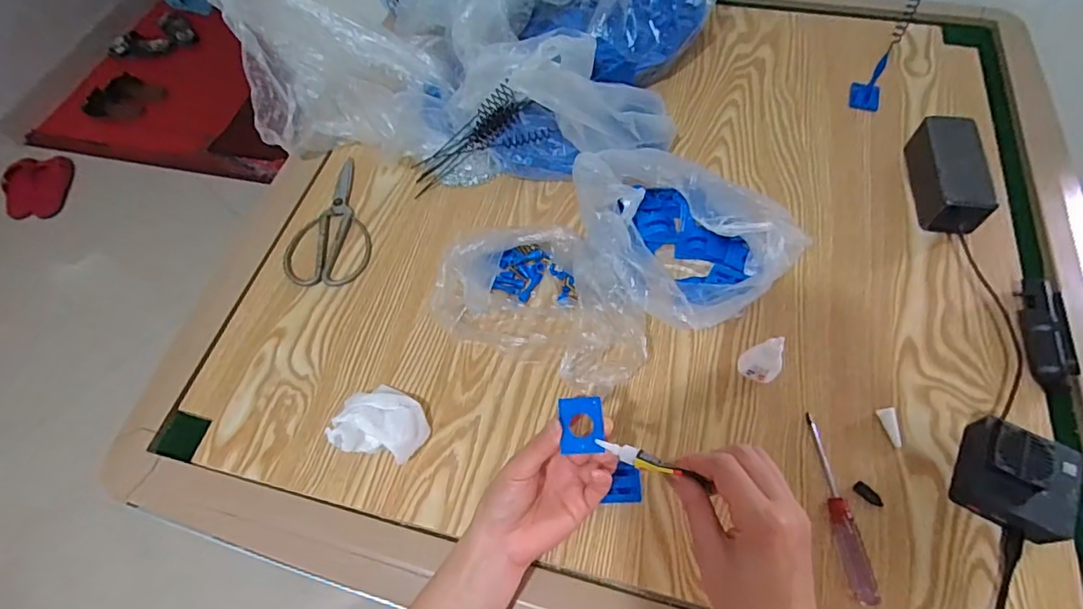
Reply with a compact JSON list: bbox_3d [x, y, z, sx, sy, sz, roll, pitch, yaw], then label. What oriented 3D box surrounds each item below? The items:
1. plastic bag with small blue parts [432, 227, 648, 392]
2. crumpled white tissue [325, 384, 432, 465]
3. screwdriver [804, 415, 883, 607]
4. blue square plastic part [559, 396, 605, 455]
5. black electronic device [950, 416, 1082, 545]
[{"bbox_3d":[0.003,-0.008,0.528,0.214,0.075,0.128,20,64,13],"label":"plastic bag with small blue parts"},{"bbox_3d":[-0.143,0.102,0.483,0.075,0.062,0.068,6,62,6],"label":"crumpled white tissue"},{"bbox_3d":[0.252,0.167,0.454,0.020,0.013,0.150,-3,61,1],"label":"screwdriver"},{"bbox_3d":[0.029,0.087,0.391,0.031,0.007,0.042,-1,61,2],"label":"blue square plastic part"},{"bbox_3d":[0.389,0.142,0.436,0.071,0.050,0.075,22,65,14],"label":"black electronic device"}]

